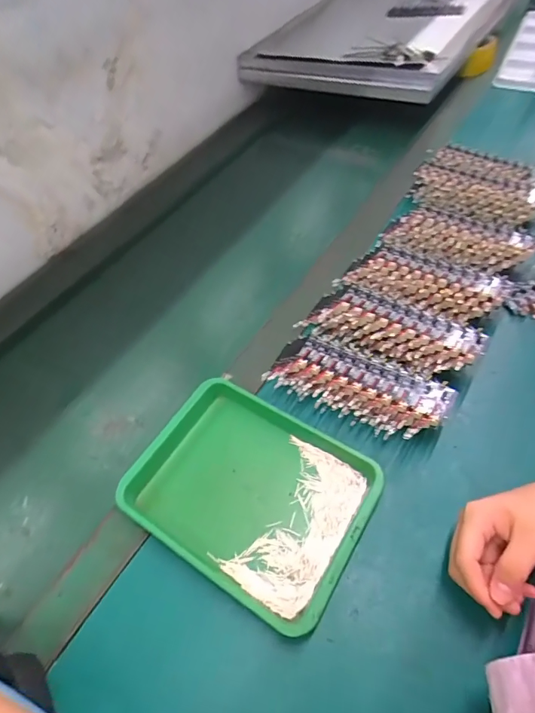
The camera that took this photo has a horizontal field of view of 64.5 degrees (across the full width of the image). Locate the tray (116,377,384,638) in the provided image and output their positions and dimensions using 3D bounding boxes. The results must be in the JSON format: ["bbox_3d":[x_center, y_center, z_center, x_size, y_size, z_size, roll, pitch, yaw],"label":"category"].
[{"bbox_3d":[-0.020,0.126,0.411,0.219,0.026,0.165,24,60,24],"label":"tray"}]

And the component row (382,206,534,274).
[{"bbox_3d":[0.252,-0.159,0.562,0.181,0.035,0.084,19,58,18],"label":"component row"}]

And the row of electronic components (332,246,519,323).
[{"bbox_3d":[0.190,-0.091,0.522,0.183,0.028,0.083,19,58,21],"label":"row of electronic components"}]

